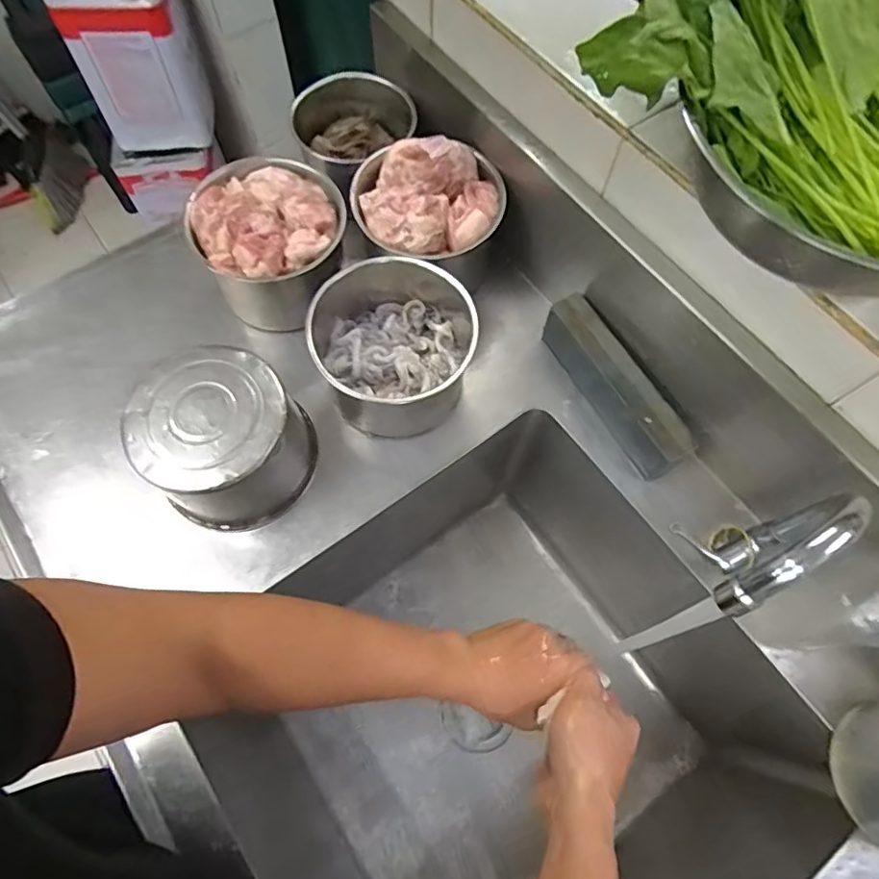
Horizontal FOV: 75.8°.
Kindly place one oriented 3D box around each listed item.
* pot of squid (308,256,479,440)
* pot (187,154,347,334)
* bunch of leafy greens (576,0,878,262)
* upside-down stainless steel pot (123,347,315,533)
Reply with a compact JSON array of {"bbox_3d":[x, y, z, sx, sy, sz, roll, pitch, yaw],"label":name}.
[{"bbox_3d":[-0.048,-0.106,0.646,0.168,0.116,0.188,-14,68,-7],"label":"pot of squid"},{"bbox_3d":[-0.198,-0.240,0.684,0.164,0.128,0.172,1,67,-1],"label":"pot"},{"bbox_3d":[0.296,-0.272,0.428,0.327,0.102,0.192,31,70,11],"label":"bunch of leafy greens"},{"bbox_3d":[-0.225,0.003,0.598,0.146,0.127,0.154,1,67,-1],"label":"upside-down stainless steel pot"}]

